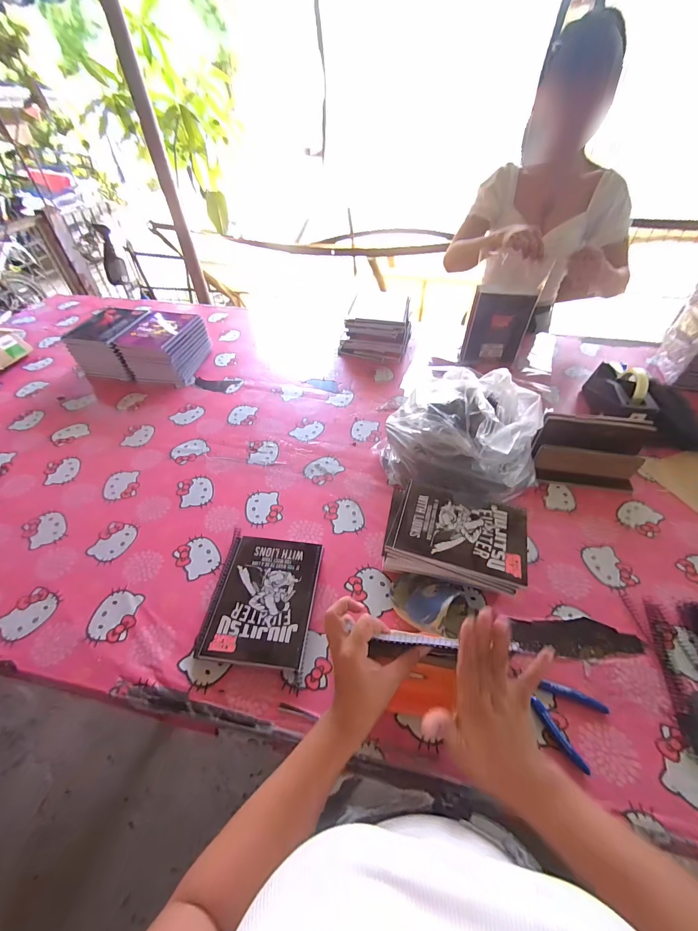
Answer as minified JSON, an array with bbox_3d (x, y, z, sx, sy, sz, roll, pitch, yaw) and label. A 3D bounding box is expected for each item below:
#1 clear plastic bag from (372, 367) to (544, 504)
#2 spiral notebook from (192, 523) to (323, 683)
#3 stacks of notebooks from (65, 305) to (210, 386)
[{"bbox_3d":[0.222,-0.059,0.688,0.308,0.209,0.176,12,48,12],"label":"clear plastic bag"},{"bbox_3d":[-0.138,0.212,0.562,0.163,0.025,0.198,4,47,4],"label":"spiral notebook"},{"bbox_3d":[-0.617,-0.352,1.031,0.343,0.135,0.213,5,47,6],"label":"stacks of notebooks"}]

